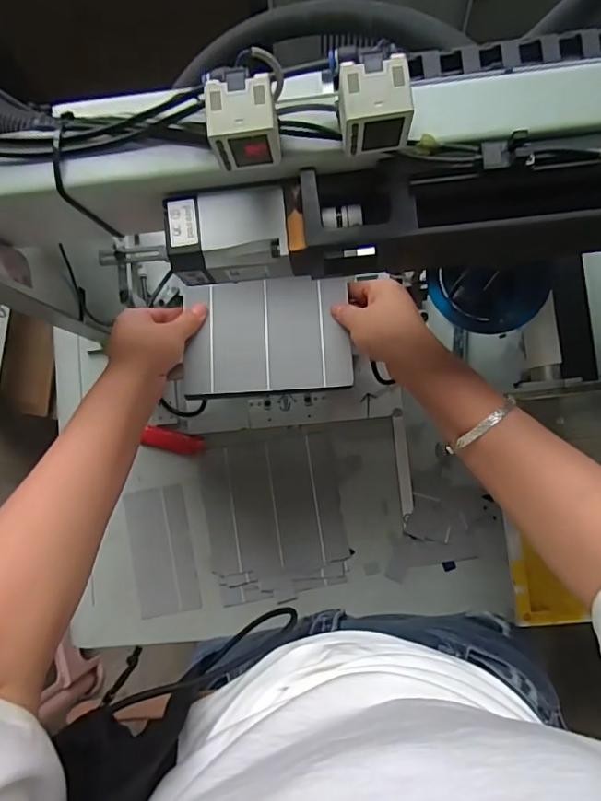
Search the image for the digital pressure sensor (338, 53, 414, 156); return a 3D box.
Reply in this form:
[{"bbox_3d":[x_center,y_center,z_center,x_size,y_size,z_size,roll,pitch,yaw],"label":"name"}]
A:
[{"bbox_3d":[0.033,-0.136,0.244,0.032,0.028,0.028,-7,87,3],"label":"digital pressure sensor"}]

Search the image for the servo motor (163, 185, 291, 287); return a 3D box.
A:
[{"bbox_3d":[-0.040,-0.095,0.304,0.066,0.035,0.045,-8,87,3],"label":"servo motor"}]

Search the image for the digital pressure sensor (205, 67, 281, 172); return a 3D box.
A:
[{"bbox_3d":[-0.026,-0.130,0.244,0.030,0.024,0.033,-8,87,3],"label":"digital pressure sensor"}]

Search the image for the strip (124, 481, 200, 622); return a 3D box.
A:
[{"bbox_3d":[-0.174,0.190,0.664,0.077,0.006,0.157,-9,88,2],"label":"strip"}]

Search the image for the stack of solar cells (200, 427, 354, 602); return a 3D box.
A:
[{"bbox_3d":[-0.032,0.146,0.656,0.166,0.005,0.192,-10,86,3],"label":"stack of solar cells"}]

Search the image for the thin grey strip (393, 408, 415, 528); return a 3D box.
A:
[{"bbox_3d":[0.128,0.081,0.649,0.016,0.010,0.139,-6,87,3],"label":"thin grey strip"}]

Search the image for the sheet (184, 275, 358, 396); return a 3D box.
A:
[{"bbox_3d":[-0.030,-0.062,0.494,0.149,0.006,0.107,-3,80,2],"label":"sheet"}]

